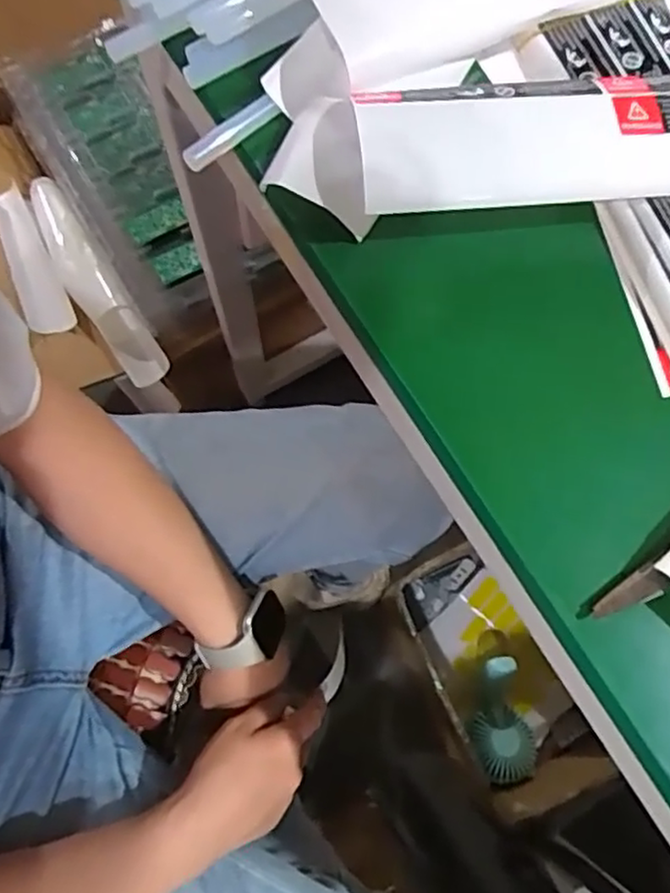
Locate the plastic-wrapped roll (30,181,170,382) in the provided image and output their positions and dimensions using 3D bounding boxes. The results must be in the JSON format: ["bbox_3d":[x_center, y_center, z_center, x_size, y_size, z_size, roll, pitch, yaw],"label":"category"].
[{"bbox_3d":[-0.331,-0.223,0.894,0.063,0.063,0.317,-33,77,-11],"label":"plastic-wrapped roll"}]

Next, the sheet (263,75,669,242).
[{"bbox_3d":[0.110,-0.148,0.317,0.276,0.025,0.072,-4,73,-3],"label":"sheet"}]

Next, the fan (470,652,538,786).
[{"bbox_3d":[0.243,0.386,0.957,0.098,0.078,0.179,-6,87,-4],"label":"fan"}]

